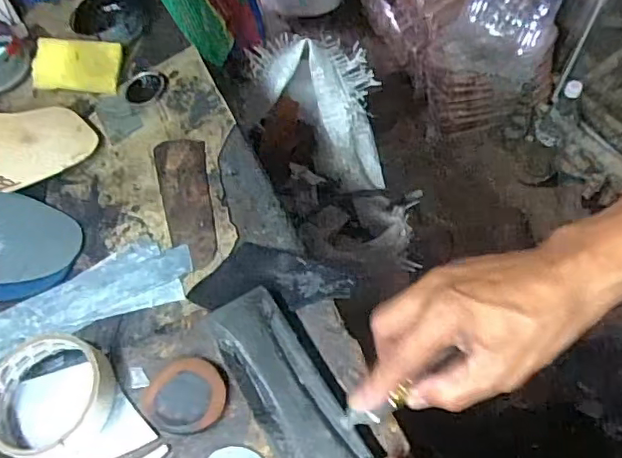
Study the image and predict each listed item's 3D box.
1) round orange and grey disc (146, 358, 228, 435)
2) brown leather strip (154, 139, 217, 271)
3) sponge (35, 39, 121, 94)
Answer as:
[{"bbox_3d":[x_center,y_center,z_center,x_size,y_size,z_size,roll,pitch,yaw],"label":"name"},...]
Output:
[{"bbox_3d":[-0.086,0.112,0.387,0.054,0.014,0.048,1,59,2],"label":"round orange and grey disc"},{"bbox_3d":[-0.109,-0.027,0.498,0.044,0.005,0.137,-18,60,4],"label":"brown leather strip"},{"bbox_3d":[-0.237,-0.169,0.583,0.083,0.028,0.051,1,59,2],"label":"sponge"}]

